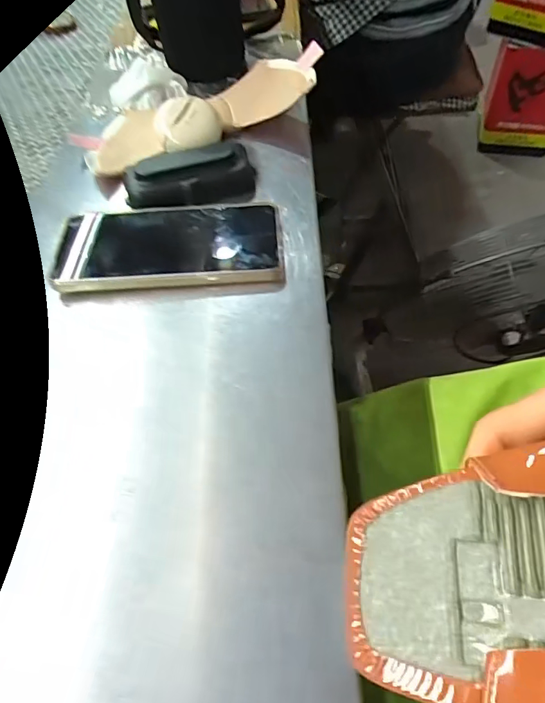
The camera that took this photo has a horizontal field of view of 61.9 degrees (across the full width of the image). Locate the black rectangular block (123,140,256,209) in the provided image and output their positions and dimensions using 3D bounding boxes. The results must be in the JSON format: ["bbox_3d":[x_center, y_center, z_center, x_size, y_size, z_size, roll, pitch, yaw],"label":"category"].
[{"bbox_3d":[-0.068,-0.140,0.368,0.104,0.034,0.051,-15,53,-5],"label":"black rectangular block"}]

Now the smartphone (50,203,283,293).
[{"bbox_3d":[-0.076,-0.078,0.332,0.158,0.016,0.075,-5,53,2],"label":"smartphone"}]

